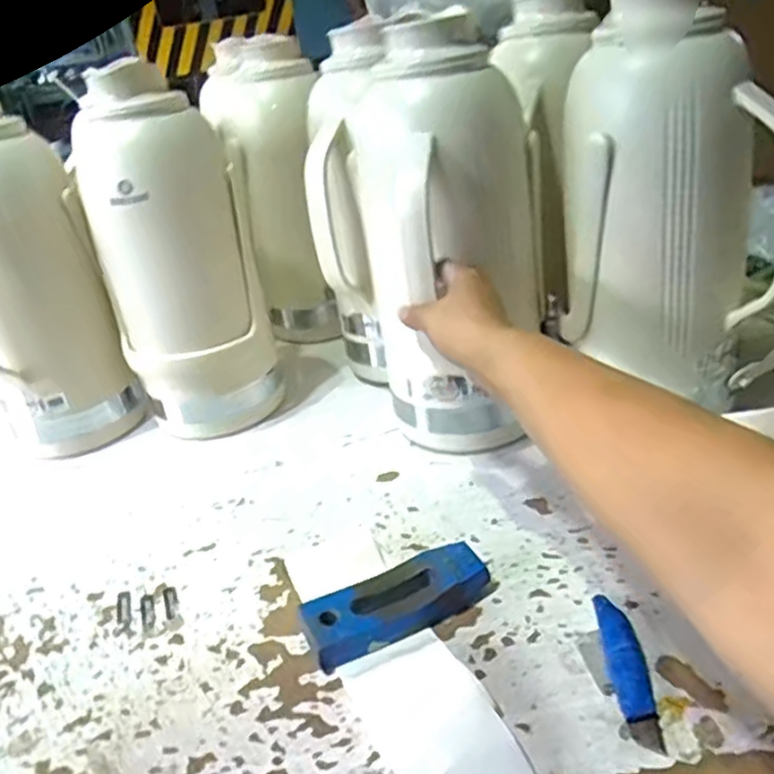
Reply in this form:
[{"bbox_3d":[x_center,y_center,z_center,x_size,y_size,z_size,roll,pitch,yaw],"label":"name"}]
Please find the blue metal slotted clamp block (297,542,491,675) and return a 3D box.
[{"bbox_3d":[0.008,0.159,0.520,0.135,0.030,0.052,-17,29,-18],"label":"blue metal slotted clamp block"}]

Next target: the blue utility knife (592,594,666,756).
[{"bbox_3d":[0.154,0.179,0.457,0.024,0.016,0.117,-4,28,6],"label":"blue utility knife"}]

